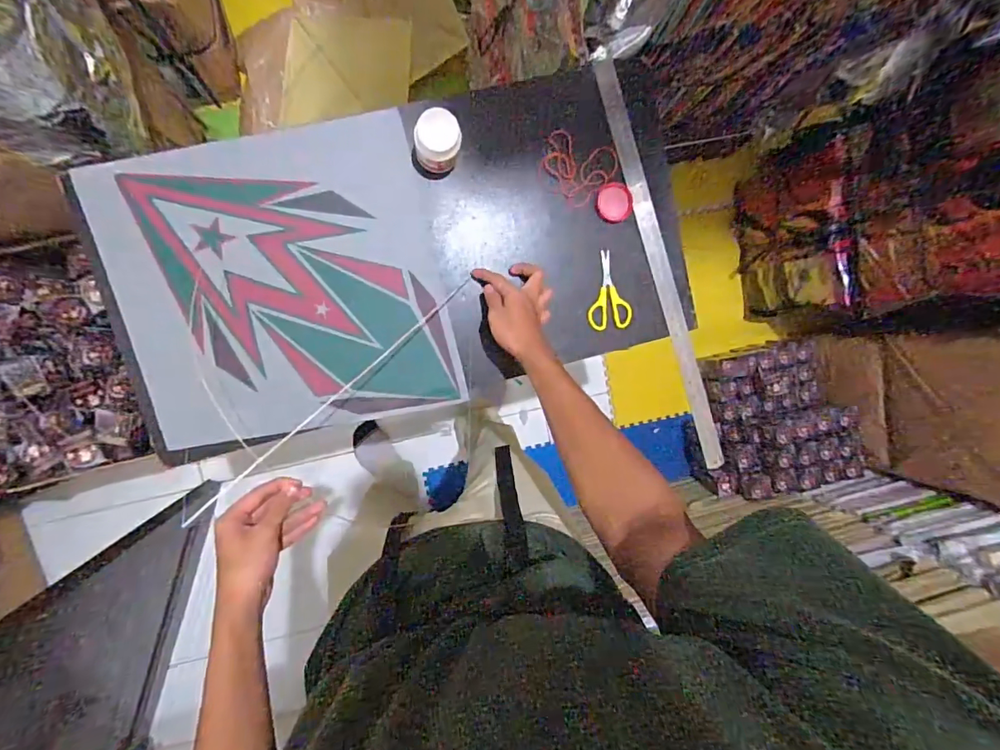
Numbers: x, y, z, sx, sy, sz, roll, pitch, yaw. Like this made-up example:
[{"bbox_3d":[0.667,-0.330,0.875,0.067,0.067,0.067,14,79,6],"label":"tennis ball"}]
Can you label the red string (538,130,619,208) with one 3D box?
[{"bbox_3d":[0.112,-0.295,0.698,0.107,0.012,0.090,15,94,-9],"label":"red string"}]

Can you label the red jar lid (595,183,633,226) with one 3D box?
[{"bbox_3d":[0.167,-0.251,0.703,0.056,0.006,0.056,-1,96,-7],"label":"red jar lid"}]

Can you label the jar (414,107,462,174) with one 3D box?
[{"bbox_3d":[-0.080,-0.301,0.628,0.055,0.101,0.050,-1,96,-7],"label":"jar"}]

